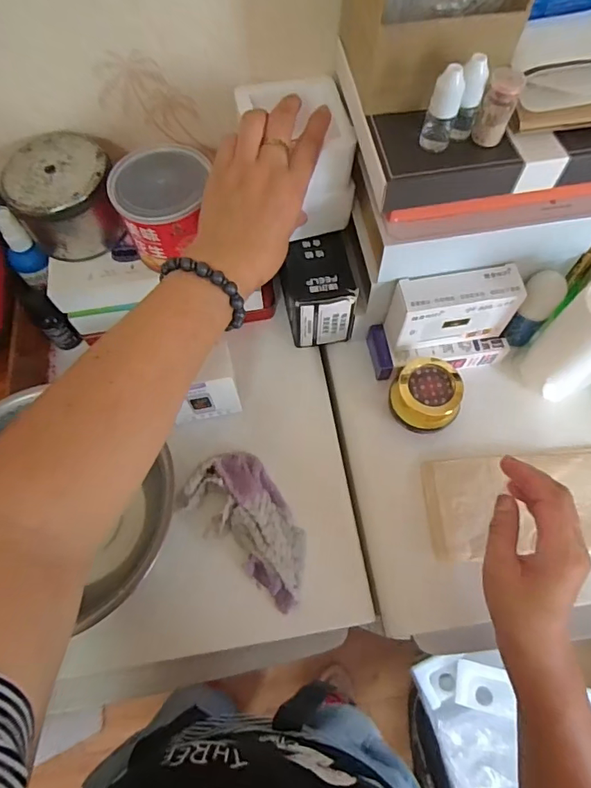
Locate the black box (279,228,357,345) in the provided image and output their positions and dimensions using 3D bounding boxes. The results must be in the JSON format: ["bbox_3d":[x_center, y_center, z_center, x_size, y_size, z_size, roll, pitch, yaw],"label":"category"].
[{"bbox_3d":[0.024,-0.109,0.494,0.077,0.080,0.088,-6,66,-1],"label":"black box"}]

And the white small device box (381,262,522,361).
[{"bbox_3d":[0.141,-0.079,0.458,0.129,0.072,0.041,-12,66,-4],"label":"white small device box"}]

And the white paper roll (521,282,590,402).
[{"bbox_3d":[0.272,-0.050,0.442,0.076,0.122,0.057,-18,67,-6],"label":"white paper roll"}]

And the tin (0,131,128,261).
[{"bbox_3d":[-0.208,-0.179,0.437,0.096,0.065,0.086,-27,68,-10],"label":"tin"}]

